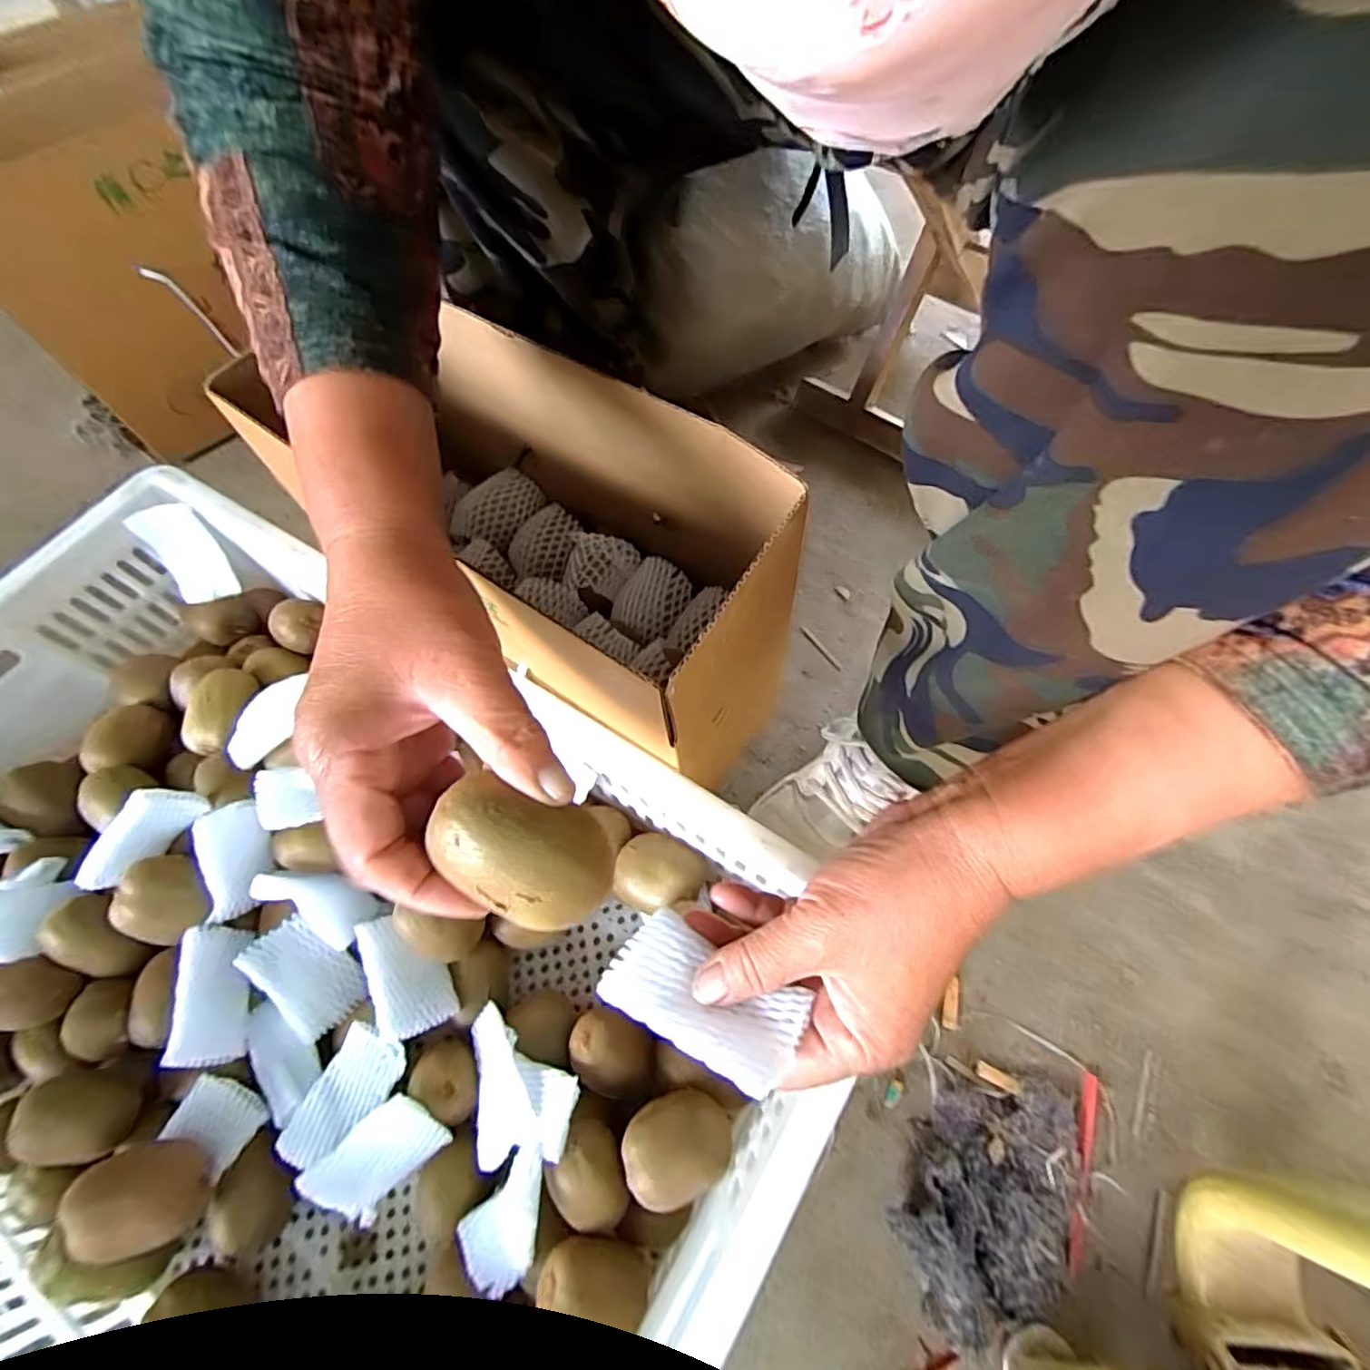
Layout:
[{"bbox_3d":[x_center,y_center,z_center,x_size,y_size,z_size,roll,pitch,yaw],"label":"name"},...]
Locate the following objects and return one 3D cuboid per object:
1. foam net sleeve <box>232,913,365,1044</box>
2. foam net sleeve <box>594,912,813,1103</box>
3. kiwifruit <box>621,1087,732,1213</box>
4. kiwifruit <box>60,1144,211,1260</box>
[{"bbox_3d":[-0.259,0.196,0.420,0.077,0.012,0.049,47,53,4],"label":"foam net sleeve"},{"bbox_3d":[0.007,0.128,0.255,0.079,0.014,0.042,22,67,25],"label":"foam net sleeve"},{"bbox_3d":[-0.005,0.266,0.359,0.060,0.043,0.049,-28,66,-10],"label":"kiwifruit"},{"bbox_3d":[-0.313,0.295,0.352,0.051,0.043,0.052,-16,64,-5],"label":"kiwifruit"}]

